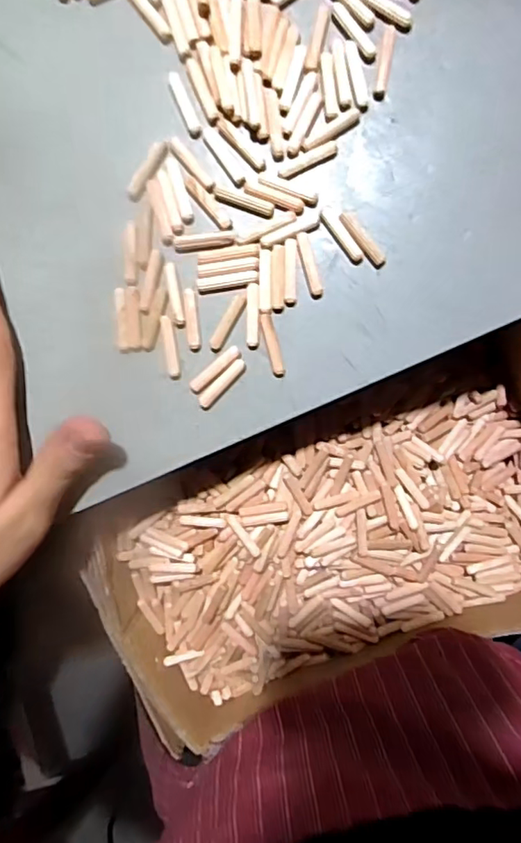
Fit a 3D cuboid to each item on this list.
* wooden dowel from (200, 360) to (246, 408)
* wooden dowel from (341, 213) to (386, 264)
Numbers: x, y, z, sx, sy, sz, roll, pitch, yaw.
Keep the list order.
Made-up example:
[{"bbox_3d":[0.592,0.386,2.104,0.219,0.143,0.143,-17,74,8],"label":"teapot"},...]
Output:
[{"bbox_3d":[-0.019,-0.018,0.272,0.006,0.004,0.030,44,96,0],"label":"wooden dowel"},{"bbox_3d":[0.048,-0.086,0.264,0.006,0.005,0.029,-38,91,6],"label":"wooden dowel"}]

